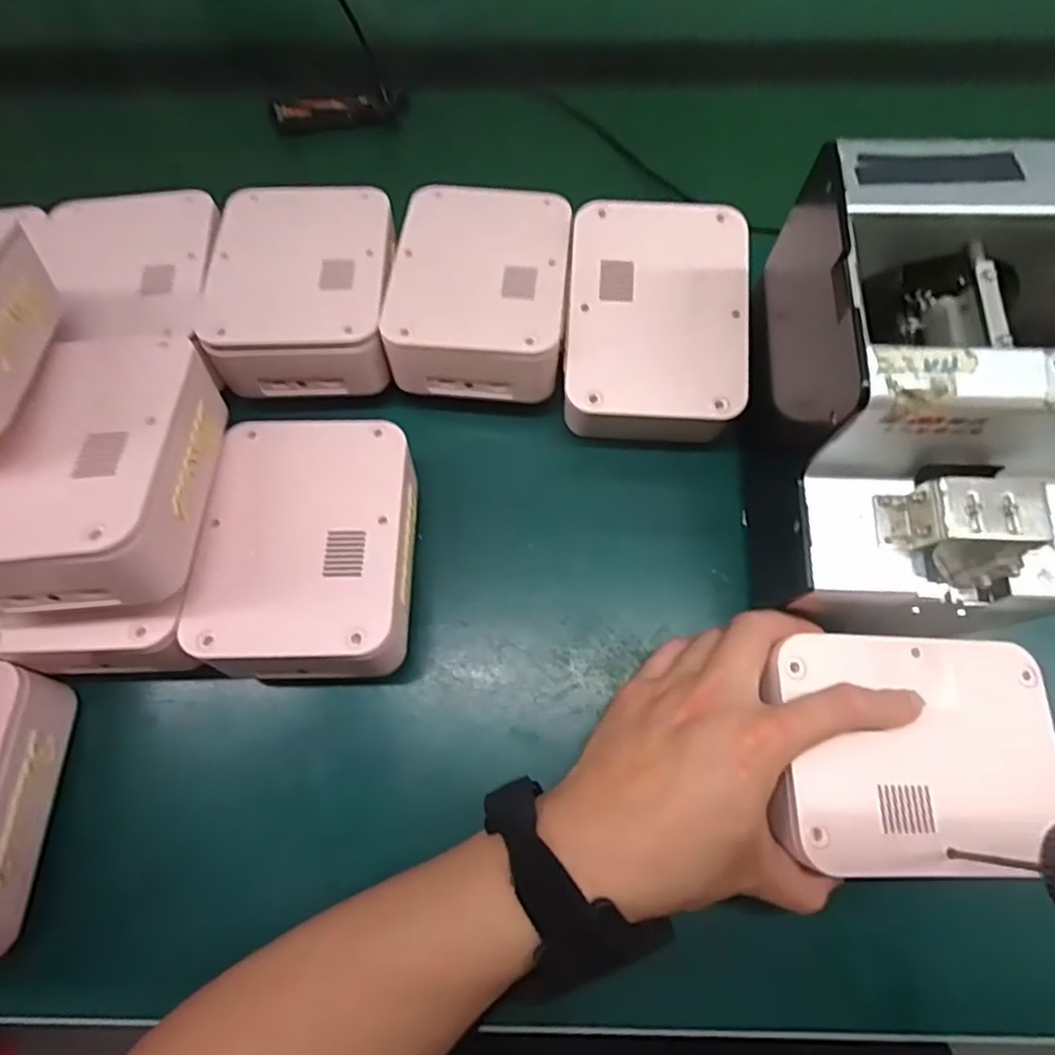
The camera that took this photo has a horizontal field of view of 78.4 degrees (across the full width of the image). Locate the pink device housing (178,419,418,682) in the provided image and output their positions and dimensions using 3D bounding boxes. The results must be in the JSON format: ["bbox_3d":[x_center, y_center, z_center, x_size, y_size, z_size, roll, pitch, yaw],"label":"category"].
[{"bbox_3d":[-0.109,0.011,0.338,0.098,0.057,0.132,-1,69,1],"label":"pink device housing"}]

